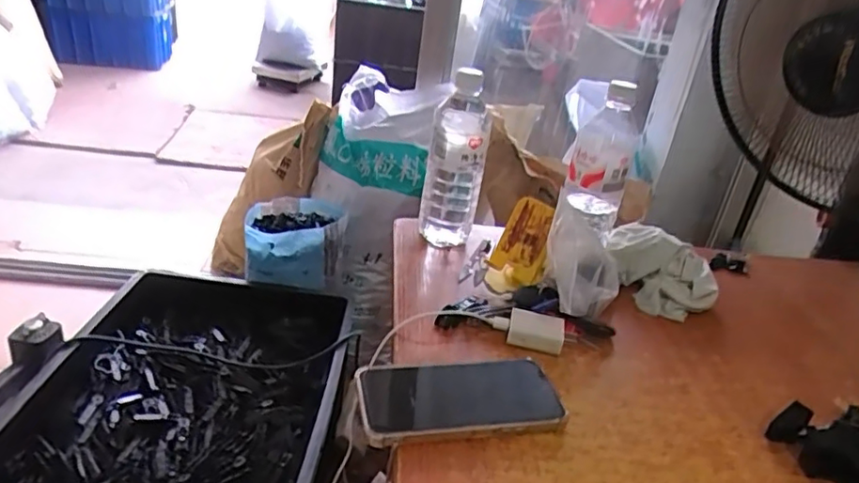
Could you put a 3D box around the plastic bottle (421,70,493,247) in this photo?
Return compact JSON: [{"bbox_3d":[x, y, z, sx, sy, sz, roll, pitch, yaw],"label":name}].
[{"bbox_3d":[0.032,-0.089,0.721,0.069,0.212,0.064,6,26,-3],"label":"plastic bottle"}]

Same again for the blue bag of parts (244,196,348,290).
[{"bbox_3d":[-0.269,0.003,1.208,0.186,0.122,0.177,1,27,-16],"label":"blue bag of parts"}]

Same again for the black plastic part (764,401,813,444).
[{"bbox_3d":[0.312,0.158,0.519,0.051,0.006,0.023,-26,76,-22],"label":"black plastic part"}]

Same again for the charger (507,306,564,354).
[{"bbox_3d":[0.105,0.089,0.592,0.054,0.026,0.035,11,26,7],"label":"charger"}]

